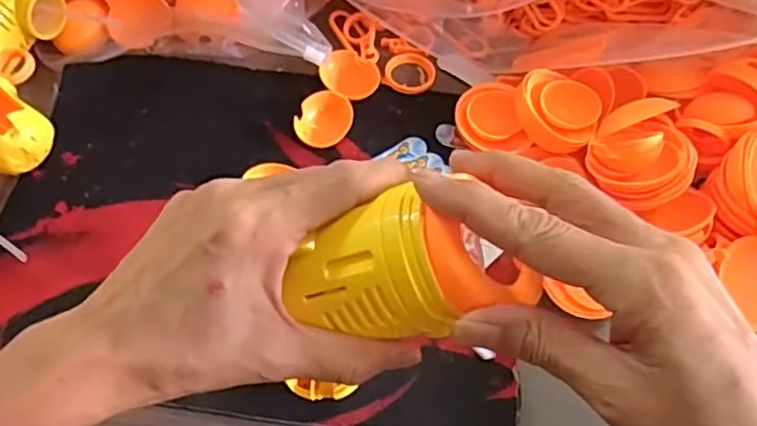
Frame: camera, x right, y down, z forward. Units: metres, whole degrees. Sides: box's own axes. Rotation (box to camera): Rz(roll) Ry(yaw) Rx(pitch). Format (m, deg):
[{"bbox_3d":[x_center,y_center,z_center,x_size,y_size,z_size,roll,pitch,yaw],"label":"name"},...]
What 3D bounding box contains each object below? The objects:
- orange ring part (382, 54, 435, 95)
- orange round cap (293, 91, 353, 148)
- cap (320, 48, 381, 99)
[{"bbox_3d":[0.023,-0.100,0.463,0.035,0.004,0.035,6,64,0],"label":"orange ring part"},{"bbox_3d":[-0.036,-0.062,0.434,0.034,0.009,0.039,22,65,8],"label":"orange round cap"},{"bbox_3d":[-0.021,-0.094,0.452,0.042,0.010,0.035,34,67,13],"label":"cap"}]

